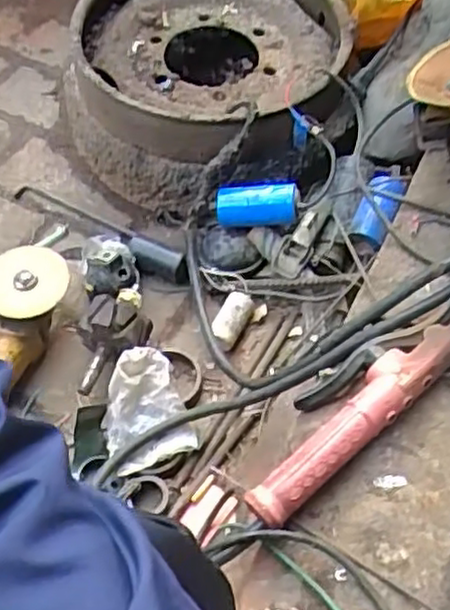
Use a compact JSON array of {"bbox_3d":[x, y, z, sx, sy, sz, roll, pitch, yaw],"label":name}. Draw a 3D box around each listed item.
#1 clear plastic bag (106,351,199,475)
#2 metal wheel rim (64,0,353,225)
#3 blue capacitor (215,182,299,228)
[{"bbox_3d":[-0.093,0.111,0.796,0.094,0.051,0.122,-18,57,-14],"label":"clear plastic bag"},{"bbox_3d":[-0.027,-0.327,1.045,0.383,0.175,0.403,-11,56,-10],"label":"metal wheel rim"},{"bbox_3d":[0.040,-0.131,0.920,0.101,0.056,0.043,0,55,-2],"label":"blue capacitor"}]

